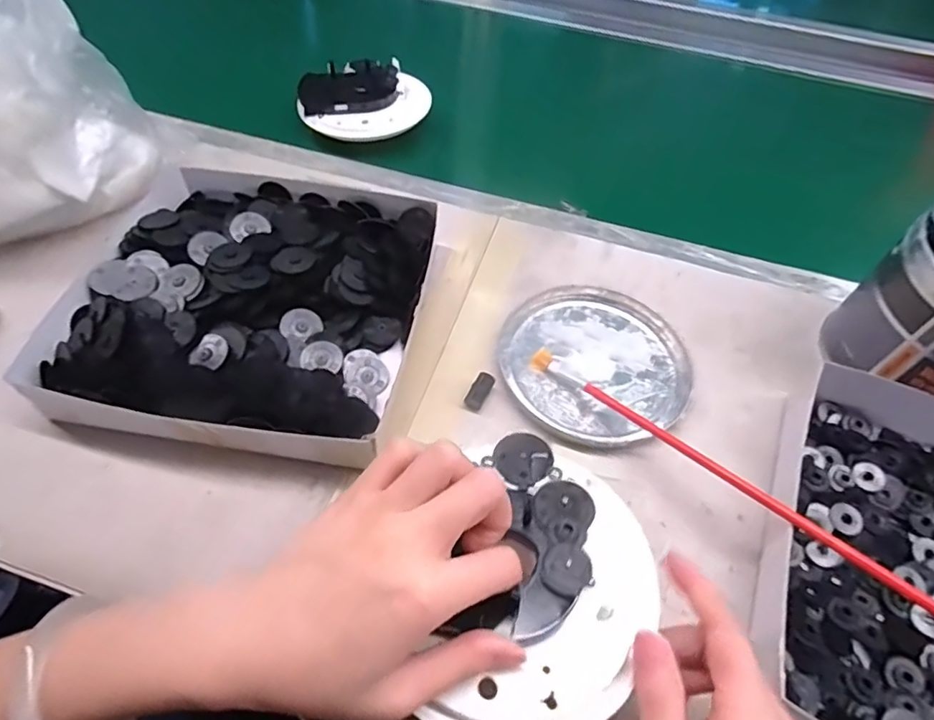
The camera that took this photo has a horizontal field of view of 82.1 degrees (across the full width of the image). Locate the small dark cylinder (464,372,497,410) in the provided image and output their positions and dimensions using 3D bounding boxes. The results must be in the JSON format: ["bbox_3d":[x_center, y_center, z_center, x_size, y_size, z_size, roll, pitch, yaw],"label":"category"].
[{"bbox_3d":[0.009,0.020,0.345,0.013,0.008,0.025,25,56,12],"label":"small dark cylinder"}]

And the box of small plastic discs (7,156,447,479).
[{"bbox_3d":[-0.141,-0.040,0.359,0.209,0.037,0.212,11,55,3],"label":"box of small plastic discs"}]

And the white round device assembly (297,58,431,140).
[{"bbox_3d":[-0.099,-0.248,0.510,0.099,0.029,0.111,40,61,21],"label":"white round device assembly"}]

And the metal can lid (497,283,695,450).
[{"bbox_3d":[0.088,-0.001,0.370,0.127,0.007,0.126,2,55,-3],"label":"metal can lid"}]

